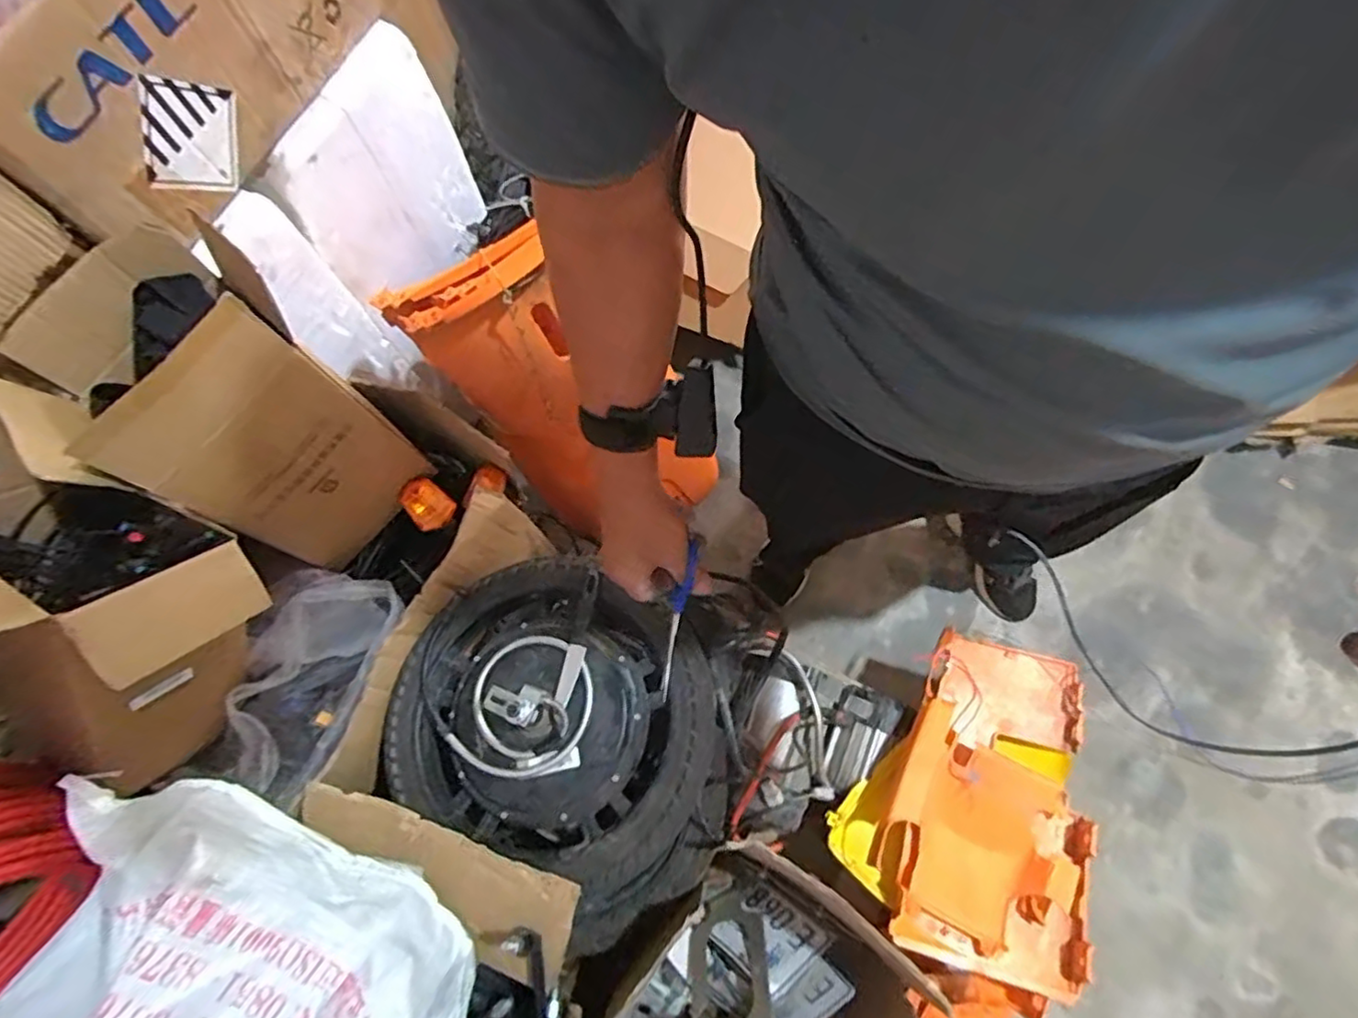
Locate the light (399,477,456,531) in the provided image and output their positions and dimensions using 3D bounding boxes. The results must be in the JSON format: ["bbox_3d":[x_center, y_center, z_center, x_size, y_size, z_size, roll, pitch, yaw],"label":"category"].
[{"bbox_3d":[-0.333,-0.007,0.852,0.053,0.033,0.066,-46,116,-29],"label":"light"}]

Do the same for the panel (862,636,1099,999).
[{"bbox_3d":[0.425,0.393,0.900,0.275,0.073,0.418,16,74,7],"label":"panel"}]

